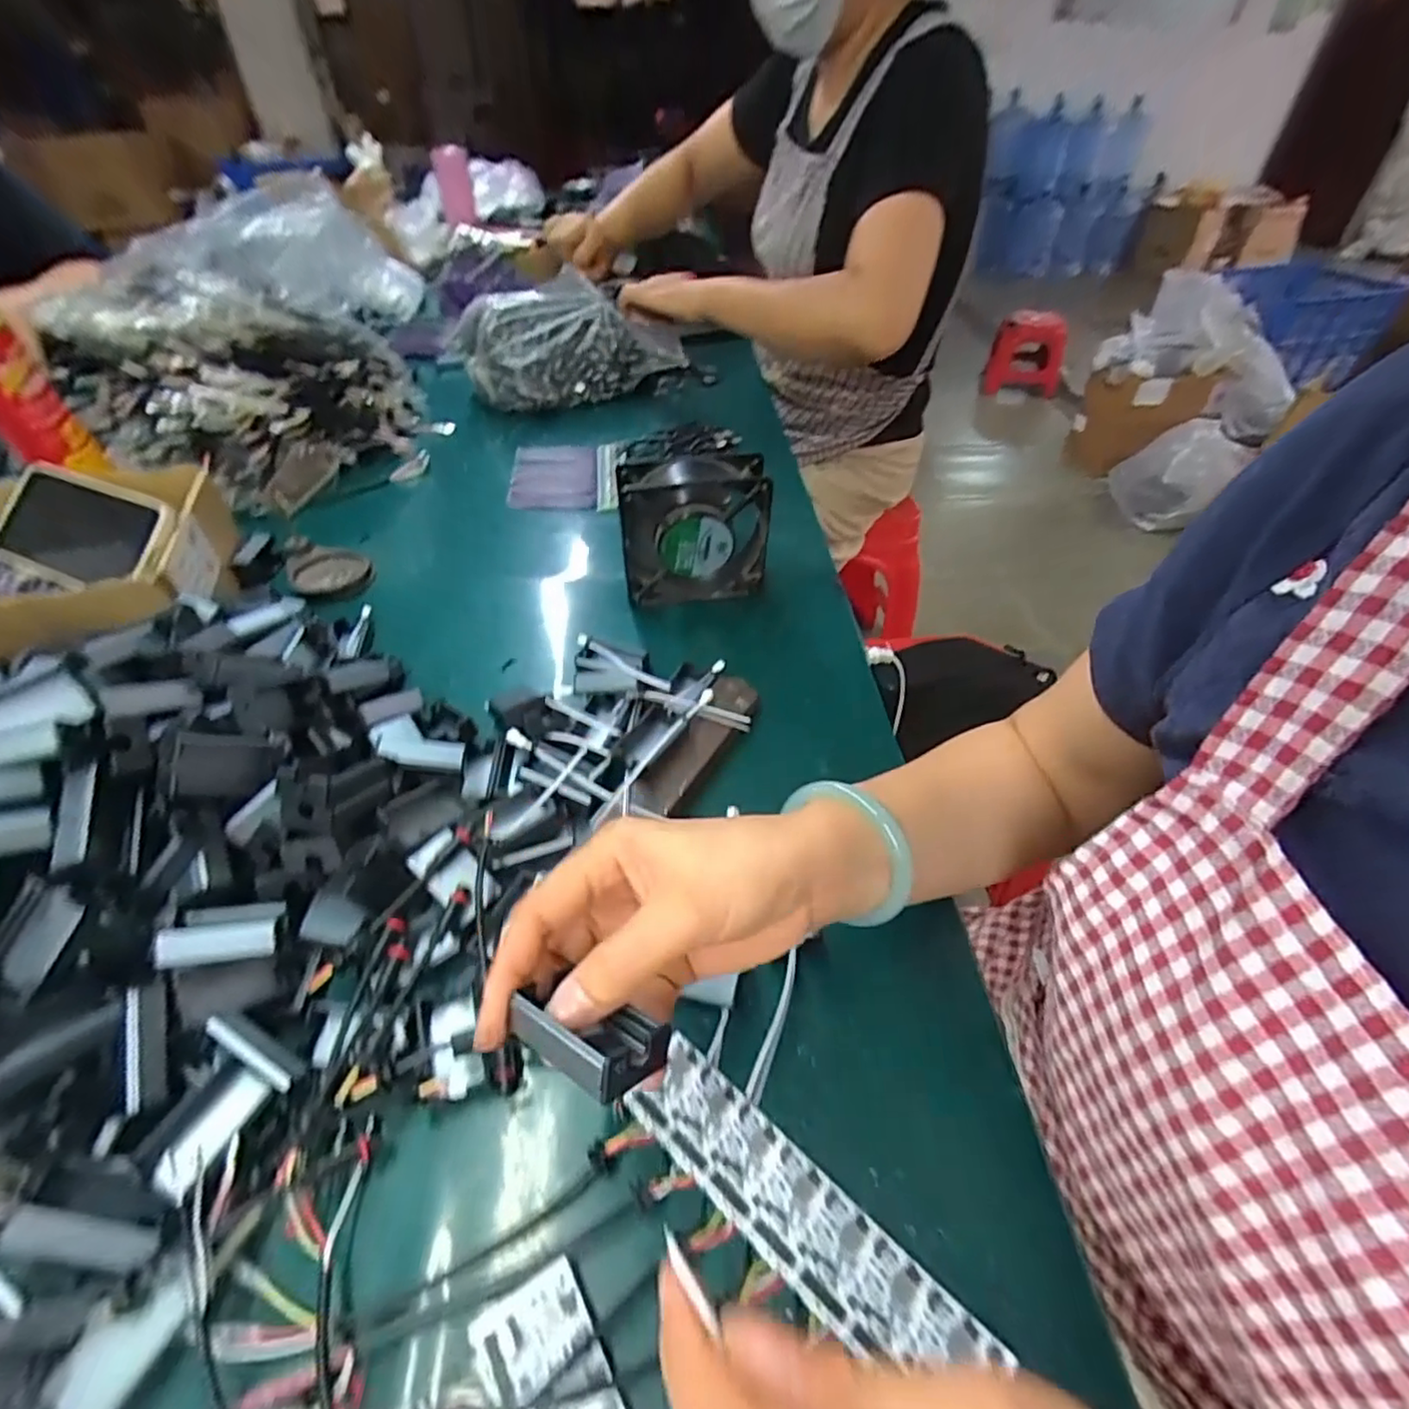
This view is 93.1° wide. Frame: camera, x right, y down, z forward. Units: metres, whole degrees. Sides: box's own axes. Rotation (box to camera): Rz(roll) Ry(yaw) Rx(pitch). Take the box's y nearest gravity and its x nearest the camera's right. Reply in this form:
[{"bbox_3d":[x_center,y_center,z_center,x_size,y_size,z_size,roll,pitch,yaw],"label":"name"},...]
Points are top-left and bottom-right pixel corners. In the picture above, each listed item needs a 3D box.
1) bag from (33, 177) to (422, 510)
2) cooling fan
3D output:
[{"bbox_3d":[-0.527,-0.404,0.765,0.344,0.223,0.314,-34,54,-31],"label":"bag"},{"bbox_3d":[-0.008,-0.139,0.560,0.119,0.123,0.036,-5,45,-6],"label":"cooling fan"}]

